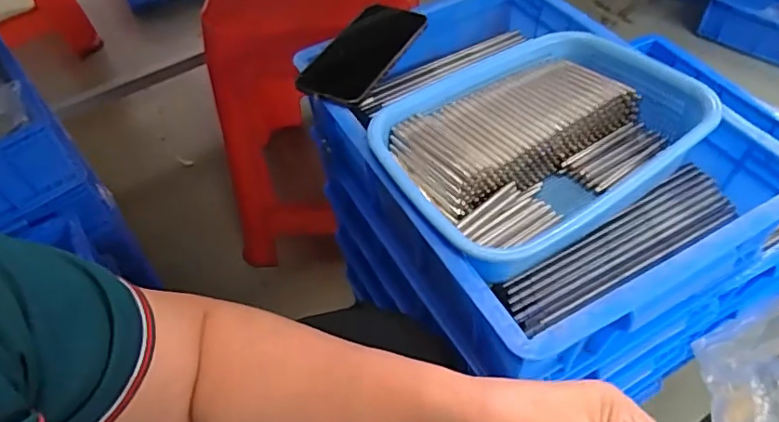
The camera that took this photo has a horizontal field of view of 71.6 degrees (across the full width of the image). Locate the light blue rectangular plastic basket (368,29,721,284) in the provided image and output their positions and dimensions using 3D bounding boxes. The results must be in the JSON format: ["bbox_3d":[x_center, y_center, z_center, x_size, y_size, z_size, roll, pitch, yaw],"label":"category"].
[{"bbox_3d":[0.133,-0.065,0.509,0.287,0.076,0.199,-29,54,-18],"label":"light blue rectangular plastic basket"}]

